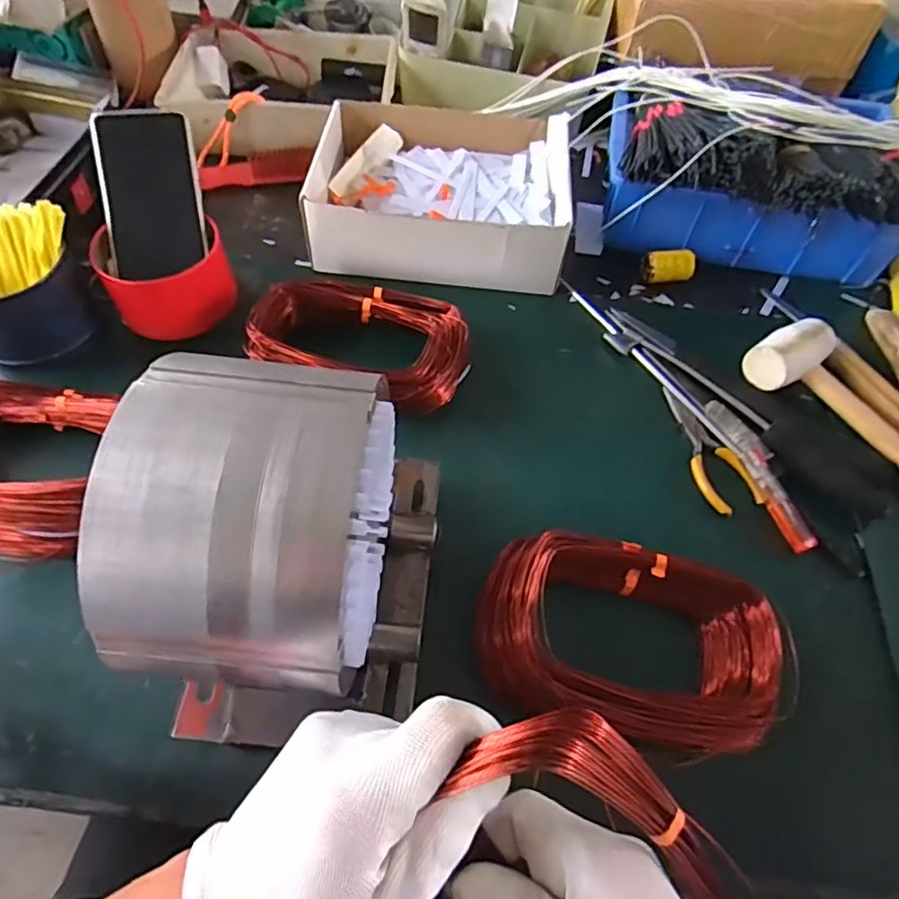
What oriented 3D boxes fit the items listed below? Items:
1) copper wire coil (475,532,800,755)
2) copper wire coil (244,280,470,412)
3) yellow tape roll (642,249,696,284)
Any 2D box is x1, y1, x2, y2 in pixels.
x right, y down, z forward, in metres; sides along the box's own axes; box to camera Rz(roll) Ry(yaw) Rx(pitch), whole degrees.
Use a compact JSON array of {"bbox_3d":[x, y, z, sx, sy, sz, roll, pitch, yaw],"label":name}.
[{"bbox_3d":[0.116,0.123,0.389,0.190,0.052,0.117,12,61,4],"label":"copper wire coil"},{"bbox_3d":[-0.072,-0.095,0.501,0.174,0.034,0.106,18,60,7],"label":"copper wire coil"},{"bbox_3d":[0.219,-0.184,0.592,0.048,0.023,0.028,3,60,-1],"label":"yellow tape roll"}]

